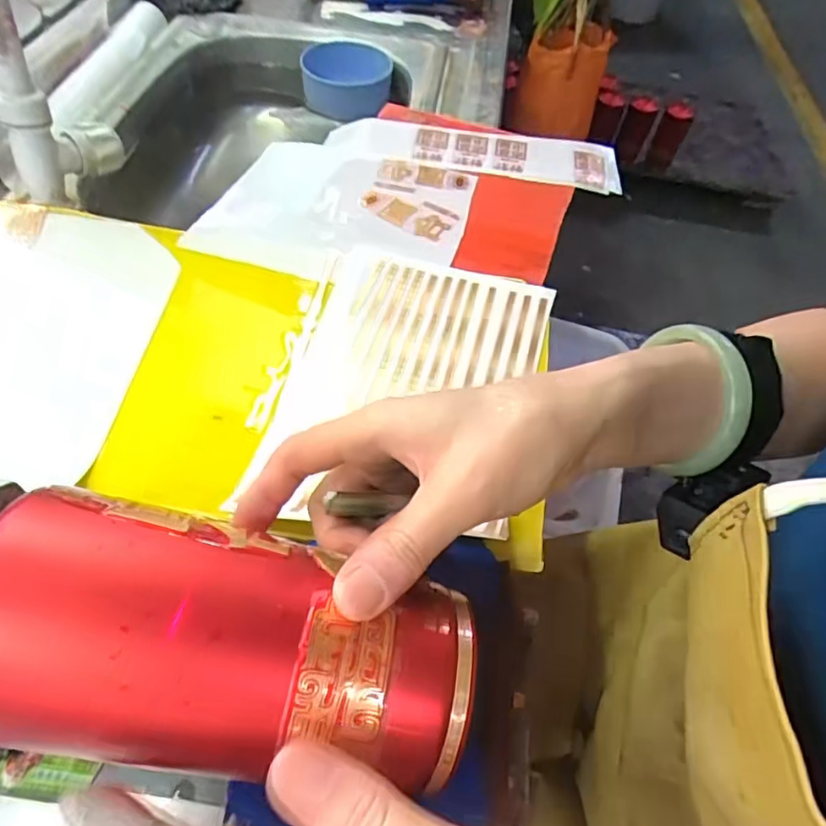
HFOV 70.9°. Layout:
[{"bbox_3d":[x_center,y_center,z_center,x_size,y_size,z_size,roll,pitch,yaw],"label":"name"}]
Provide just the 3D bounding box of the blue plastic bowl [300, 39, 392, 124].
[{"bbox_3d":[-0.082,-0.420,0.732,0.110,0.049,0.108,3,54,-5],"label":"blue plastic bowl"}]

